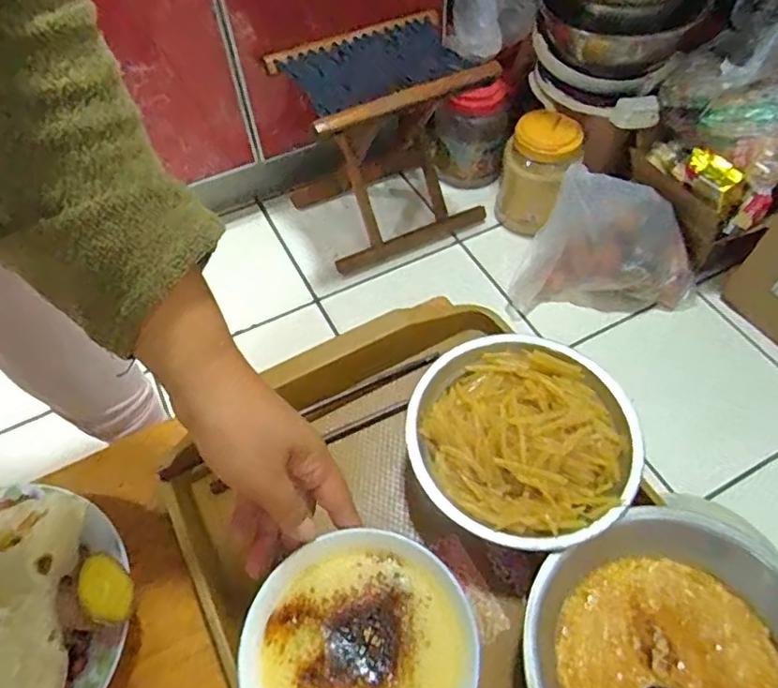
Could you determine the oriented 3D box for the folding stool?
[{"bbox_3d":[-0.009,-0.357,1.039,0.303,0.319,0.243,-25,59,-13],"label":"folding stool"}]

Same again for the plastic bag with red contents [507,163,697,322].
[{"bbox_3d":[0.385,-0.141,0.997,0.284,0.222,0.143,22,60,16],"label":"plastic bag with red contents"}]

